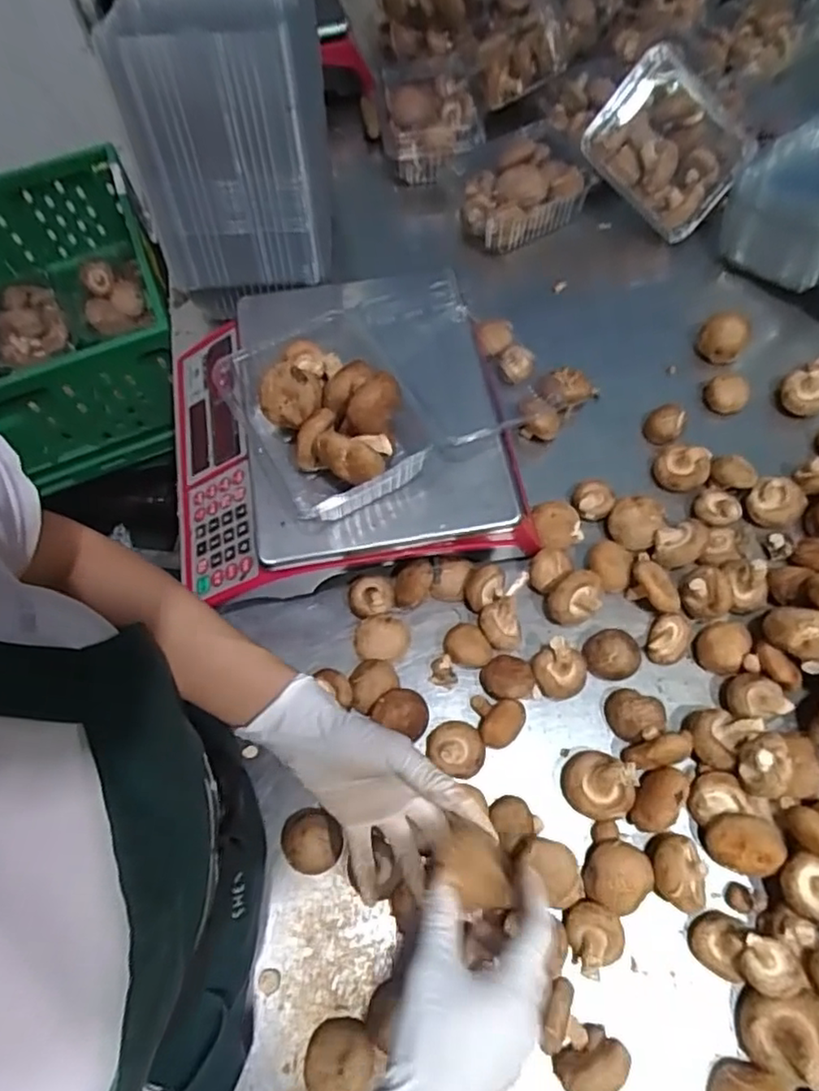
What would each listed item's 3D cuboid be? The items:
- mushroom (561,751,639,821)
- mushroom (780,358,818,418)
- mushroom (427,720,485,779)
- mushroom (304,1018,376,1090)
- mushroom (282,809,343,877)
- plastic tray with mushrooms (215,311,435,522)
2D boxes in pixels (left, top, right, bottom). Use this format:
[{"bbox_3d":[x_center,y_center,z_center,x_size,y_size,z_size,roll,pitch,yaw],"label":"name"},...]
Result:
[{"bbox_3d":[0.153,0.195,0.509,0.054,0.045,0.049,9,65,7],"label":"mushroom"},{"bbox_3d":[0.431,-0.171,0.674,0.052,0.034,0.070,39,72,19],"label":"mushroom"},{"bbox_3d":[0.041,0.172,0.526,0.041,0.025,0.046,-42,70,-16],"label":"mushroom"},{"bbox_3d":[-0.049,0.367,0.444,0.048,0.027,0.044,-1,64,2],"label":"mushroom"},{"bbox_3d":[-0.080,0.240,0.504,0.042,0.027,0.049,-34,68,-13],"label":"mushroom"},{"bbox_3d":[-0.072,-0.116,0.526,0.135,0.078,0.180,-24,66,-8],"label":"plastic tray with mushrooms"}]

